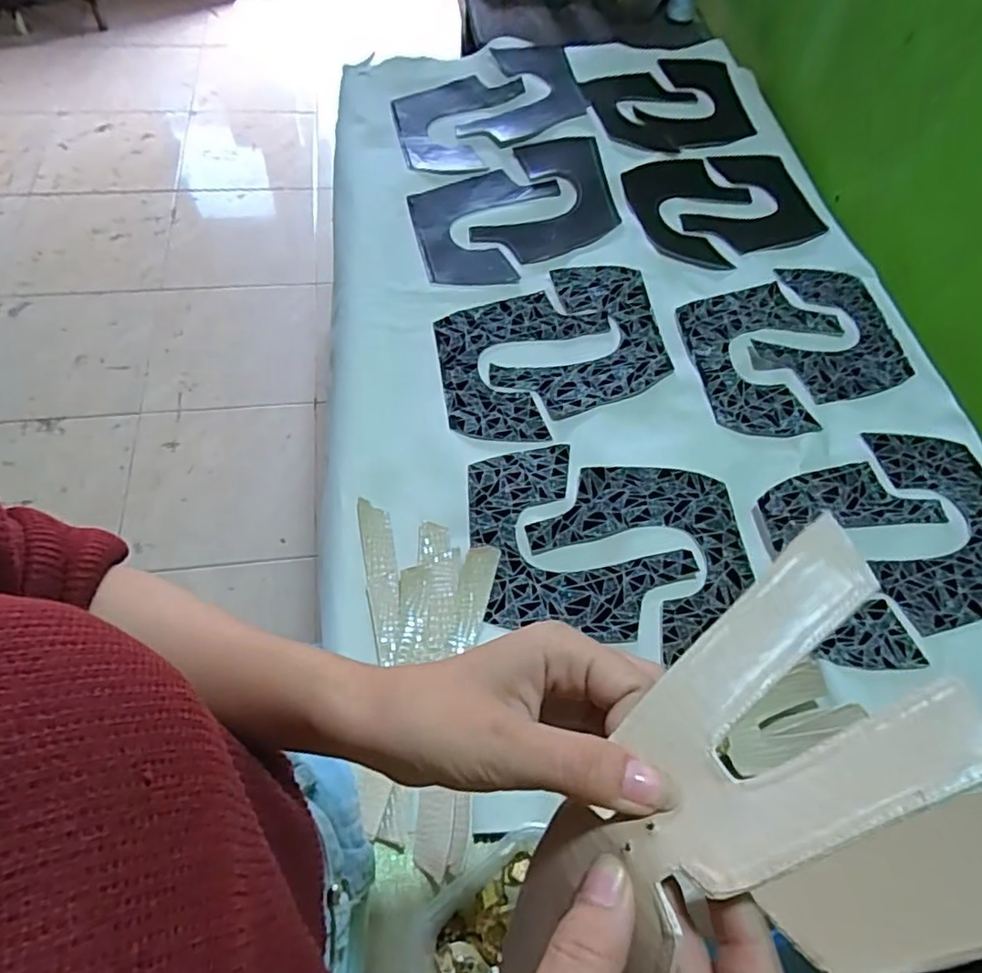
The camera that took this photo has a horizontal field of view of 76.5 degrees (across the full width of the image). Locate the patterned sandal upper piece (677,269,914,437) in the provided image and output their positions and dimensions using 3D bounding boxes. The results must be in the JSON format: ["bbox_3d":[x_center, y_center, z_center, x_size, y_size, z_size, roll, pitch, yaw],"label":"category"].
[{"bbox_3d":[0.319,-0.149,0.648,0.249,0.017,0.177,-21,64,-12],"label":"patterned sandal upper piece"}]

